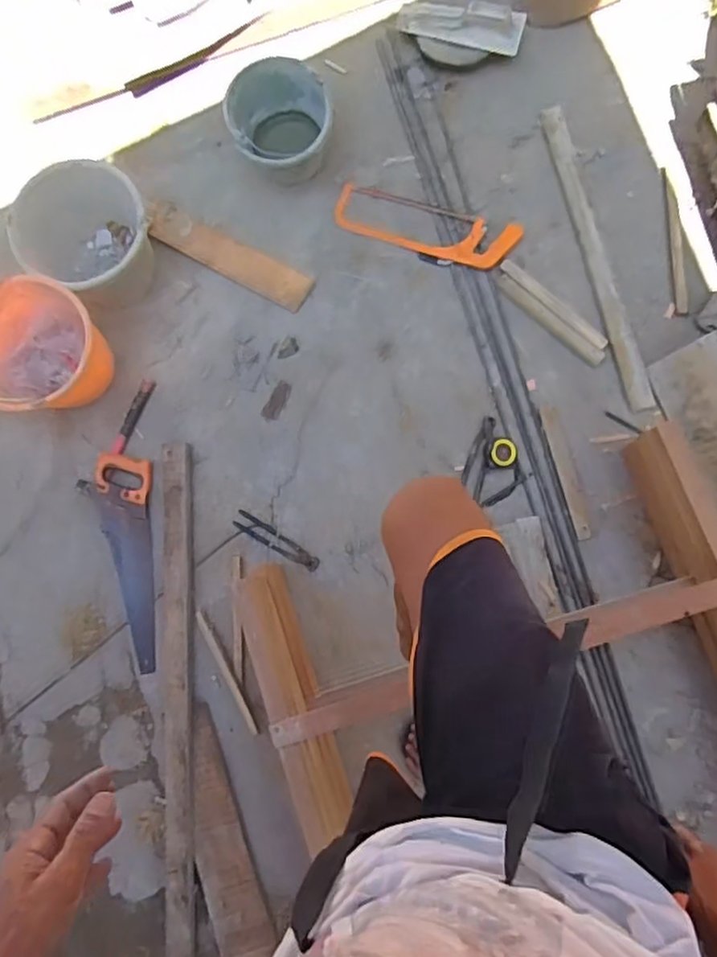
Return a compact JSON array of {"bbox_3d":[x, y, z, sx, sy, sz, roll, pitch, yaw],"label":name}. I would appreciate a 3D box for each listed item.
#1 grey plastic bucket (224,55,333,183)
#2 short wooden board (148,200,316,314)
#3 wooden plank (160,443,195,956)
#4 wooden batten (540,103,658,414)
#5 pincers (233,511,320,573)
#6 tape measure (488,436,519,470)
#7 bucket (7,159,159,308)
[{"bbox_3d":[-0.170,-0.789,1.407,0.223,0.191,0.213,-1,80,6],"label":"grey plastic bucket"},{"bbox_3d":[-0.314,-0.538,1.497,0.432,0.021,0.091,29,84,3],"label":"short wooden board"},{"bbox_3d":[-0.408,0.473,1.364,0.082,0.048,1.103,-4,80,6],"label":"wooden plank"},{"bbox_3d":[0.530,-0.499,1.386,0.054,0.019,0.718,-15,79,4],"label":"wooden batten"},{"bbox_3d":[-0.186,0.143,1.420,0.217,0.010,0.041,30,85,10],"label":"pincers"},{"bbox_3d":[0.319,-0.058,1.358,0.065,0.036,0.071,3,81,7],"label":"tape measure"},{"bbox_3d":[-0.594,-0.546,1.410,0.248,0.214,0.274,27,84,10],"label":"bucket"}]

